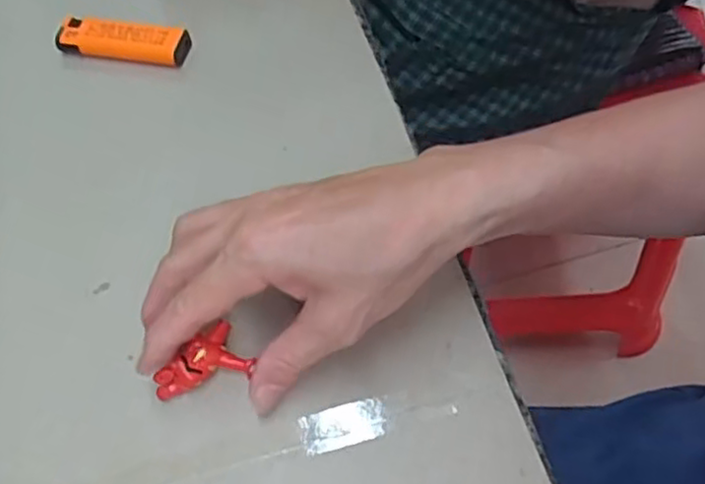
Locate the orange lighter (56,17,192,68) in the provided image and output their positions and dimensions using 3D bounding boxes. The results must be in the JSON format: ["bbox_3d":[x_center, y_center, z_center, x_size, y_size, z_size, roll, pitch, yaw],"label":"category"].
[{"bbox_3d":[-0.140,-0.122,0.423,0.082,0.016,0.021,10,61,10],"label":"orange lighter"}]

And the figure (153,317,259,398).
[{"bbox_3d":[-0.066,0.057,0.309,0.041,0.013,0.024,-40,65,-17],"label":"figure"}]

